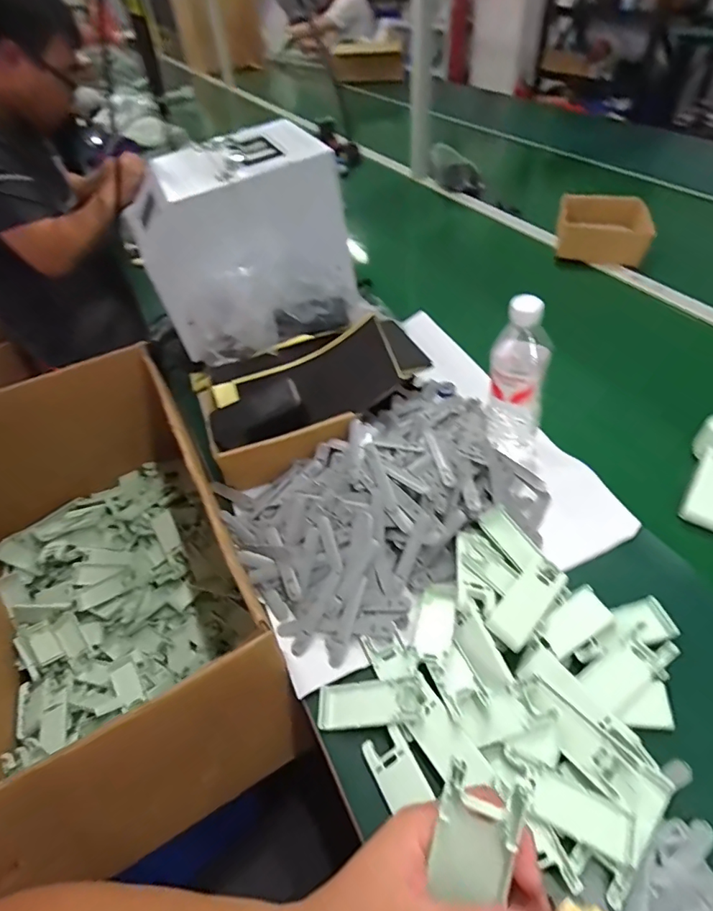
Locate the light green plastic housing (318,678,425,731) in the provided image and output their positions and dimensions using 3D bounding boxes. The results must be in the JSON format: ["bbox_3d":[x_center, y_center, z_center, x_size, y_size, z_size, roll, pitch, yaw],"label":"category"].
[{"bbox_3d":[0.013,0.233,0.465,0.102,0.011,0.038,-13,44,15],"label":"light green plastic housing"}]

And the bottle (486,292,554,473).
[{"bbox_3d":[0.201,-0.084,0.606,0.075,0.225,0.057,11,48,16],"label":"bottle"}]

